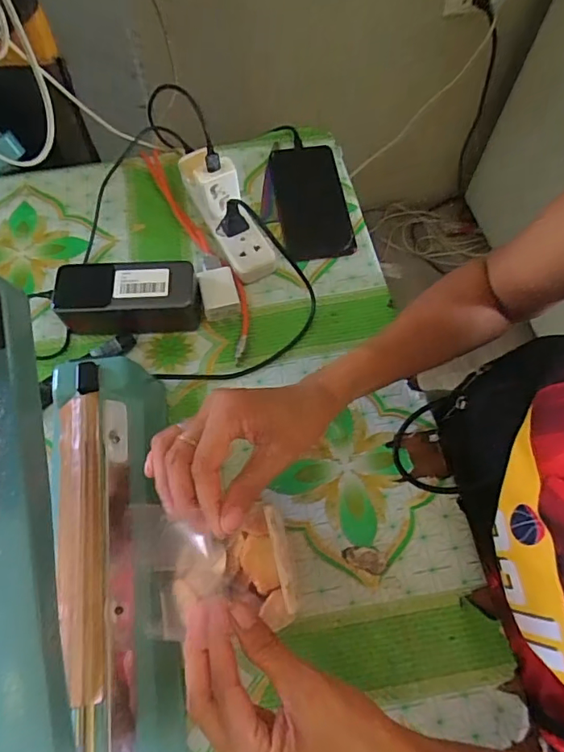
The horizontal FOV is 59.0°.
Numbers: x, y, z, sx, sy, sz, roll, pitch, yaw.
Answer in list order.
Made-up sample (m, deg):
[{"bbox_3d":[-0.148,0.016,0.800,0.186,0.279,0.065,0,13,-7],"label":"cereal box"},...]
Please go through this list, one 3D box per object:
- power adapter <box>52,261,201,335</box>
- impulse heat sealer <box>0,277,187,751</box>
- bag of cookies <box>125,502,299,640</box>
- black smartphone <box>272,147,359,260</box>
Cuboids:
[{"bbox_3d":[-0.147,-0.075,0.489,0.133,0.051,0.056,-2,67,-1],"label":"power adapter"},{"bbox_3d":[-0.112,0.140,0.286,0.077,0.232,0.393,-13,67,-5],"label":"impulse heat sealer"},{"bbox_3d":[-0.052,0.128,0.344,0.114,0.029,0.087,-7,67,-3],"label":"bag of cookies"},{"bbox_3d":[0.032,-0.196,0.553,0.075,0.014,0.151,-8,67,-4],"label":"black smartphone"}]

